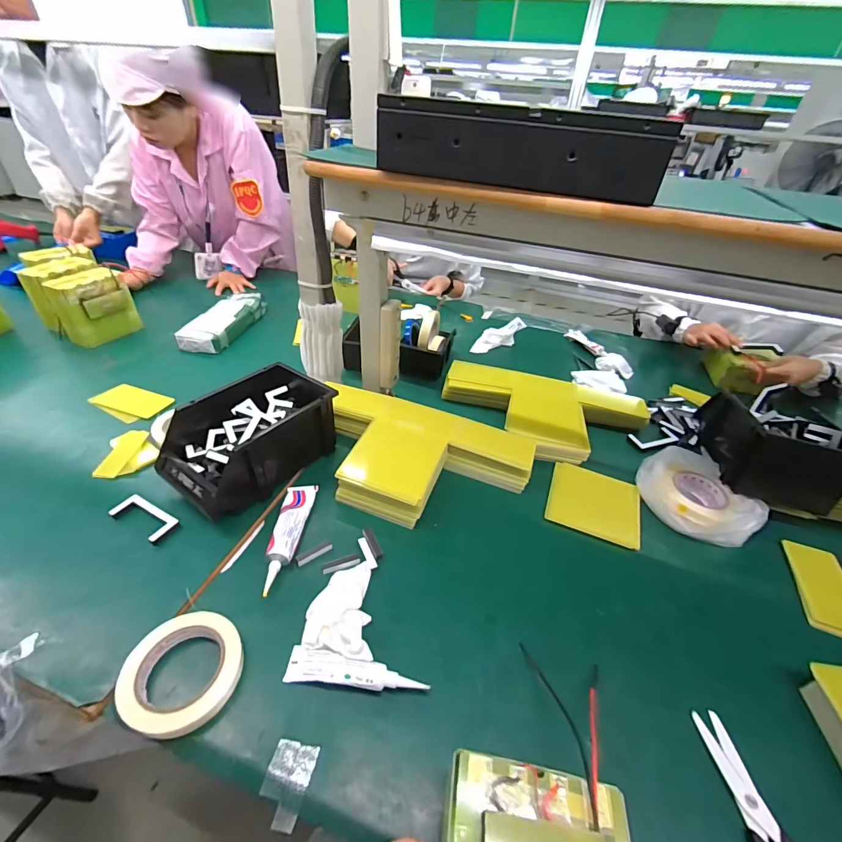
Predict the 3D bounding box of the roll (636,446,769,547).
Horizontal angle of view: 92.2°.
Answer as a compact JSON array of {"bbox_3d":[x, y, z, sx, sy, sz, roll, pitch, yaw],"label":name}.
[{"bbox_3d":[0.455,0.120,0.672,0.141,0.067,0.162,-2,39,-9],"label":"roll"}]

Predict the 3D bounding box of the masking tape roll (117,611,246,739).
[{"bbox_3d":[-0.255,0.267,0.434,0.110,0.030,0.112,3,38,-2],"label":"masking tape roll"}]

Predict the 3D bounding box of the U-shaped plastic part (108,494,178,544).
[{"bbox_3d":[-0.401,0.140,0.589,0.101,0.010,0.044,21,41,19],"label":"U-shaped plastic part"}]

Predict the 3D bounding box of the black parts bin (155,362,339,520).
[{"bbox_3d":[-0.277,0.021,0.673,0.165,0.112,0.262,26,43,24],"label":"black parts bin"}]

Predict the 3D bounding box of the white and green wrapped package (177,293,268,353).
[{"bbox_3d":[-0.509,-0.270,1.063,0.104,0.054,0.270,11,40,8],"label":"white and green wrapped package"}]

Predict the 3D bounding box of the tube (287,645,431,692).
[{"bbox_3d":[-0.072,0.276,0.450,0.154,0.018,0.035,6,38,2],"label":"tube"}]

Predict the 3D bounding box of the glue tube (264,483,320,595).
[{"bbox_3d":[-0.187,0.155,0.580,0.045,0.023,0.180,2,38,-4],"label":"glue tube"}]

